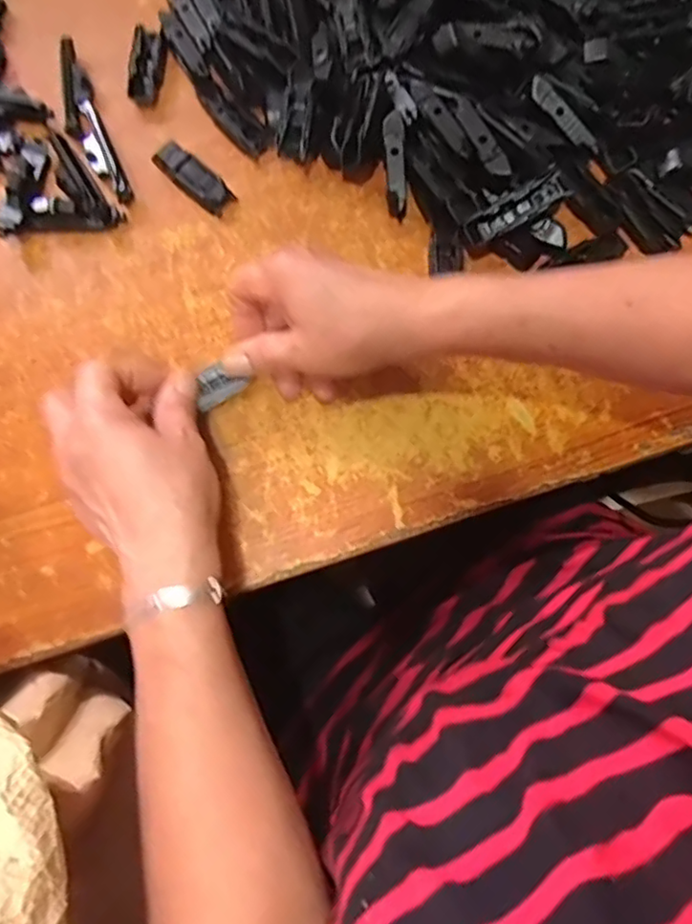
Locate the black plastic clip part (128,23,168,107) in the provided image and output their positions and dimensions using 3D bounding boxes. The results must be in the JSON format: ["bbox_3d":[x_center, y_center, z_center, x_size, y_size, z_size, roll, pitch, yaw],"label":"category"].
[{"bbox_3d":[-0.143,-0.290,0.448,0.024,0.016,0.058,4,78,0],"label":"black plastic clip part"}]

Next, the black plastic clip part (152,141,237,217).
[{"bbox_3d":[-0.106,-0.200,0.430,0.026,0.016,0.059,-44,82,-9],"label":"black plastic clip part"}]

